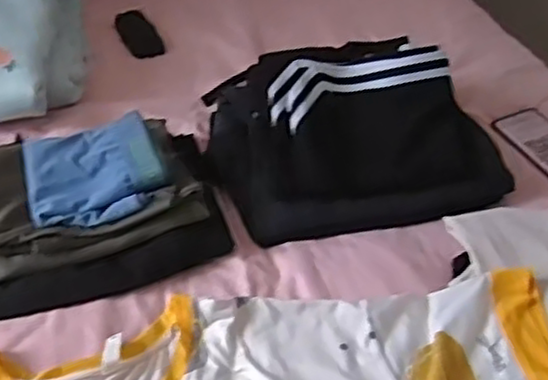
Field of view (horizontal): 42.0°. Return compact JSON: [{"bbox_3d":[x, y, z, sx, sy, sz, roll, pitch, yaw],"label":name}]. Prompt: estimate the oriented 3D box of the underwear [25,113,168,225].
[{"bbox_3d":[-0.193,-0.022,0.763,0.136,0.033,0.125,-10,45,-15],"label":"underwear"}]

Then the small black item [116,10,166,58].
[{"bbox_3d":[-0.207,-0.240,1.096,0.054,0.014,0.115,-17,47,-22],"label":"small black item"}]

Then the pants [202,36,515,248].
[{"bbox_3d":[0.093,-0.087,0.854,0.329,0.116,0.249,-5,44,-10],"label":"pants"}]

